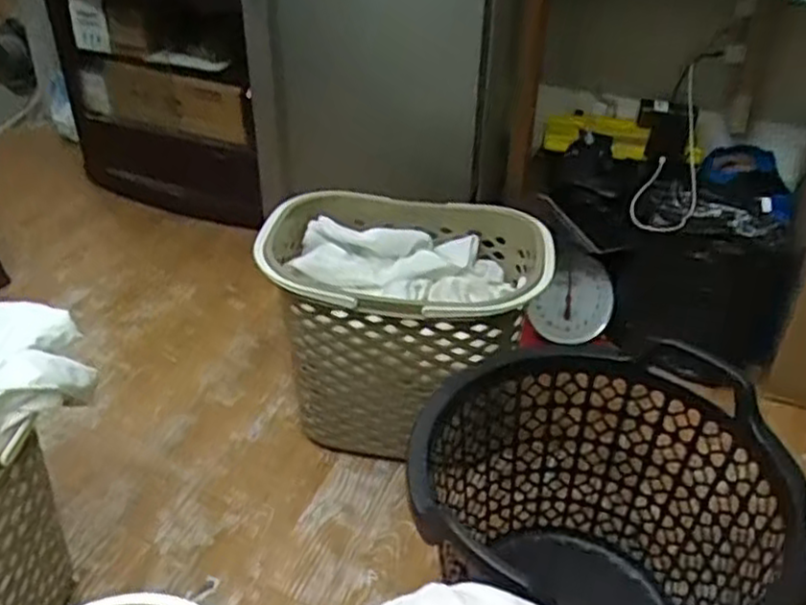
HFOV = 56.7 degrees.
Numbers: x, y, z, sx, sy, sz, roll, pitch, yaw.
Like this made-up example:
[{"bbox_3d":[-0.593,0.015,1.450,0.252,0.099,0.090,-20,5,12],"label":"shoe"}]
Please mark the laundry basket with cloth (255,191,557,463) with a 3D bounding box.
[{"bbox_3d":[-0.001,0.044,1.323,0.455,0.353,0.322,6,36,5],"label":"laundry basket with cloth"}]

